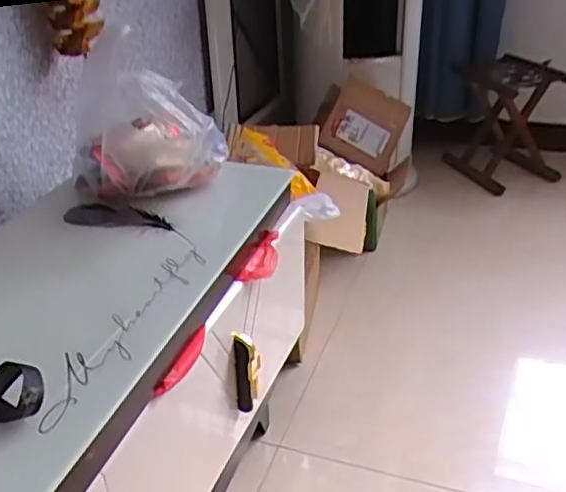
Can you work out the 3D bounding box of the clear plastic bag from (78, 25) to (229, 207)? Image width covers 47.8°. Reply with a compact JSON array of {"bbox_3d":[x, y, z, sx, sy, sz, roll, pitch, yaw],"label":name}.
[{"bbox_3d":[-0.182,-0.166,0.882,0.192,0.200,0.152,-19,34,-28],"label":"clear plastic bag"}]

